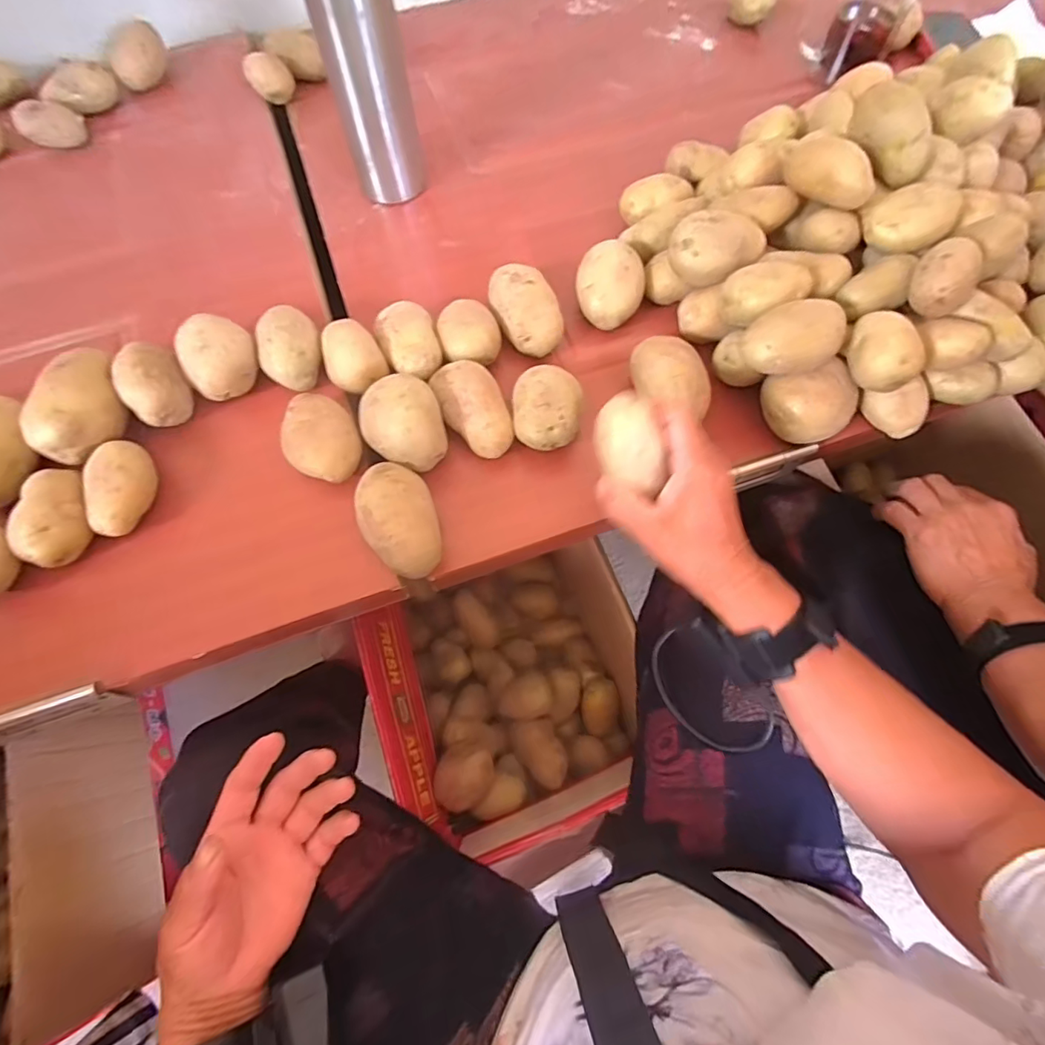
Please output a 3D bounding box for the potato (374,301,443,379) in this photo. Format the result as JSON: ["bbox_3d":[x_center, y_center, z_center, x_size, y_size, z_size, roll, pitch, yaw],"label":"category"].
[{"bbox_3d":[-0.097,-0.150,0.460,0.048,0.040,0.075,-18,68,-7],"label":"potato"}]

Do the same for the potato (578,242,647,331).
[{"bbox_3d":[0.077,-0.207,0.471,0.057,0.063,0.057,0,67,0],"label":"potato"}]

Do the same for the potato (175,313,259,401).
[{"bbox_3d":[-0.251,-0.133,0.440,0.053,0.060,0.057,0,67,0],"label":"potato"}]

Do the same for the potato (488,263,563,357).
[{"bbox_3d":[0.003,-0.185,0.472,0.054,0.046,0.079,-12,68,-4],"label":"potato"}]

